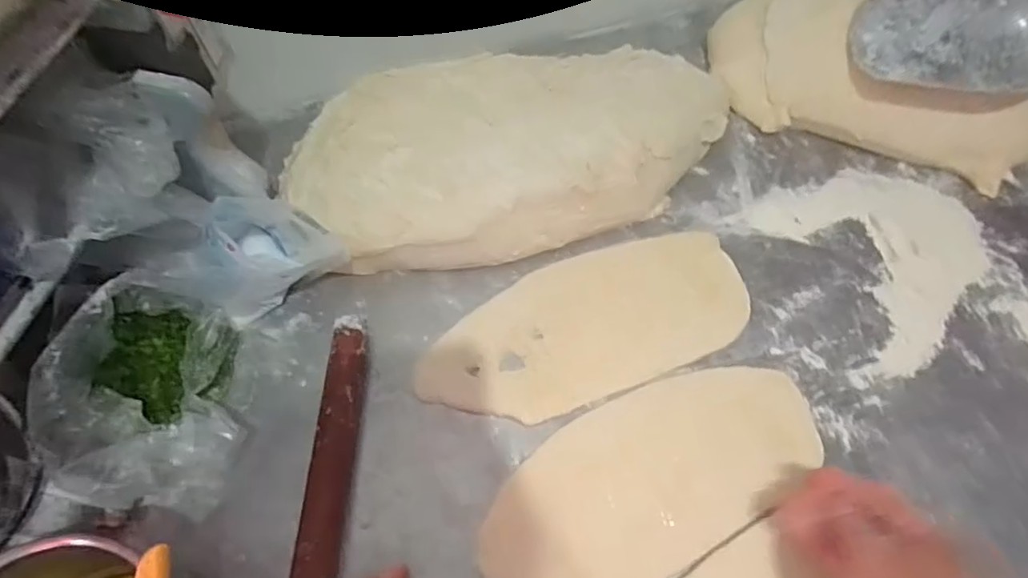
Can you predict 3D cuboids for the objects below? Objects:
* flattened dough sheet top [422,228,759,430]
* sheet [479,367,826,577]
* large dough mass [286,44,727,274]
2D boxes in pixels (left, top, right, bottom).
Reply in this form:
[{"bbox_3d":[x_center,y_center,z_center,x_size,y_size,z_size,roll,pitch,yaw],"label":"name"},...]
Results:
[{"bbox_3d":[0.065,0.031,0.515,0.302,0.014,0.131,-20,62,-10],"label":"flattened dough sheet top"},{"bbox_3d":[0.110,0.147,0.454,0.284,0.009,0.128,-27,64,-14],"label":"sheet"},{"bbox_3d":[0.004,-0.148,0.583,0.432,0.070,0.228,-19,62,-10],"label":"large dough mass"}]

